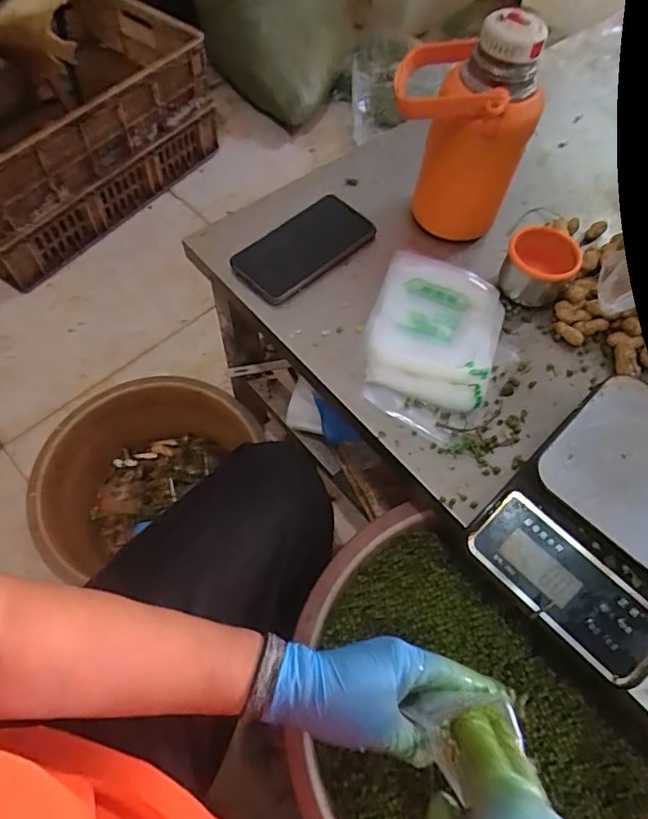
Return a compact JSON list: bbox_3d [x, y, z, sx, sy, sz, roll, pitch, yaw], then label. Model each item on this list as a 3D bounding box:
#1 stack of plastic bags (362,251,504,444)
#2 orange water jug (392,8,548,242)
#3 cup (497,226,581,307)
[{"bbox_3d":[0.106,-0.073,0.517,0.116,0.031,0.201,18,61,6],"label":"stack of plastic bags"},{"bbox_3d":[0.131,-0.278,0.534,0.138,0.200,0.107,18,61,6],"label":"orange water jug"},{"bbox_3d":[0.213,-0.143,0.542,0.067,0.058,0.061,2,60,-3],"label":"cup"}]

